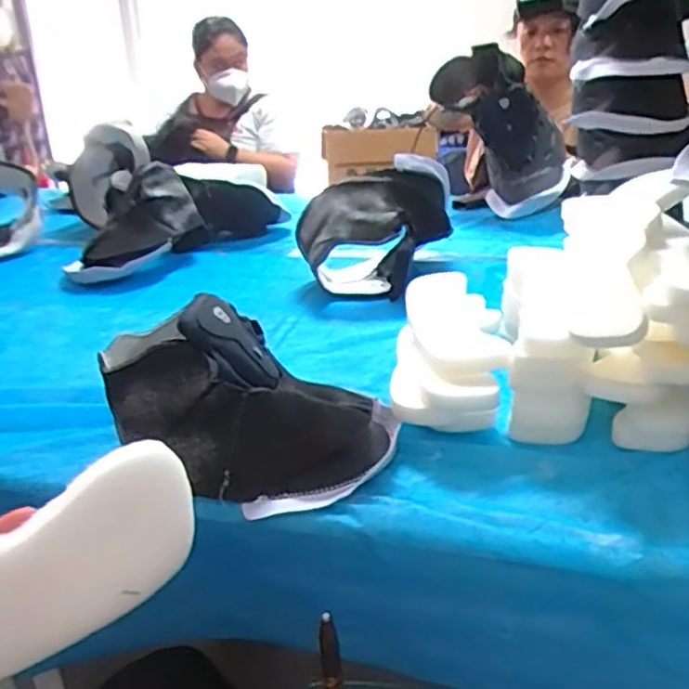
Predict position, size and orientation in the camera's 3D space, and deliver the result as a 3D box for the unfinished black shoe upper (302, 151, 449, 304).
[{"bbox_3d":[0.054,-0.184,1.155,0.250,0.179,0.192,-3,24,-1],"label":"unfinished black shoe upper"}]

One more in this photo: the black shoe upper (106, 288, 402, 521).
[{"bbox_3d":[-0.094,0.046,0.656,0.271,0.148,0.145,3,25,12],"label":"black shoe upper"}]

